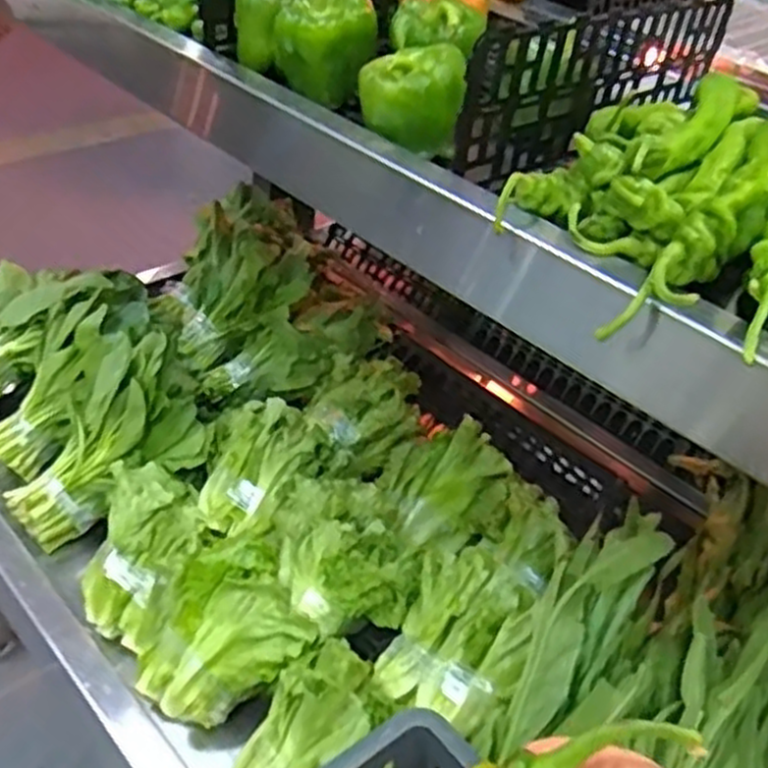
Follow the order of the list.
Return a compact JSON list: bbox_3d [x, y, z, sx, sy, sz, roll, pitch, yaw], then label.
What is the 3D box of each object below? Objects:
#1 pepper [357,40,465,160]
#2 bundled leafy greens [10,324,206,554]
[{"bbox_3d":[0.020,-0.220,0.601,0.074,0.065,0.074,6,38,-2],"label":"pepper"},{"bbox_3d":[-0.305,0.078,0.892,0.252,0.080,0.121,-44,51,2],"label":"bundled leafy greens"}]

